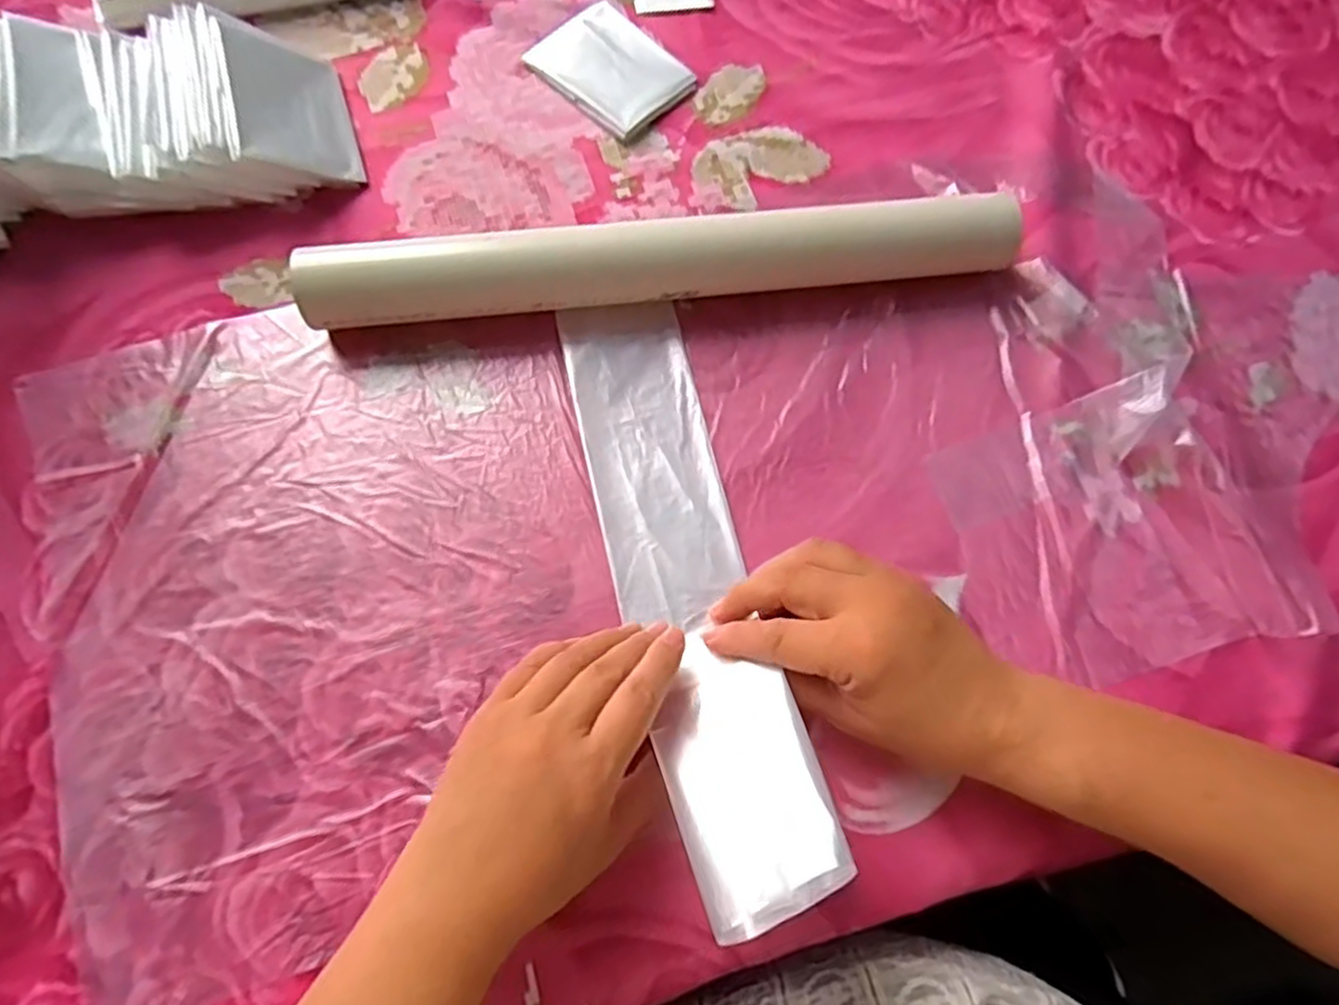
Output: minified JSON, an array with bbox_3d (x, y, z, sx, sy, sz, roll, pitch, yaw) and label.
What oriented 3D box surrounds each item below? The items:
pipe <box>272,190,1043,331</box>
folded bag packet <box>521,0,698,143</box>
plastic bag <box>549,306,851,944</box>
[{"bbox_3d":[-0.002,-0.122,0.370,0.350,0.043,0.037,-6,75,-2],"label":"pipe"},{"bbox_3d":[-0.035,-0.260,0.434,0.088,0.005,0.065,43,78,10],"label":"folded bag packet"},{"bbox_3d":[0.006,0.029,0.328,0.060,0.053,0.283,-14,57,-4],"label":"plastic bag"}]

